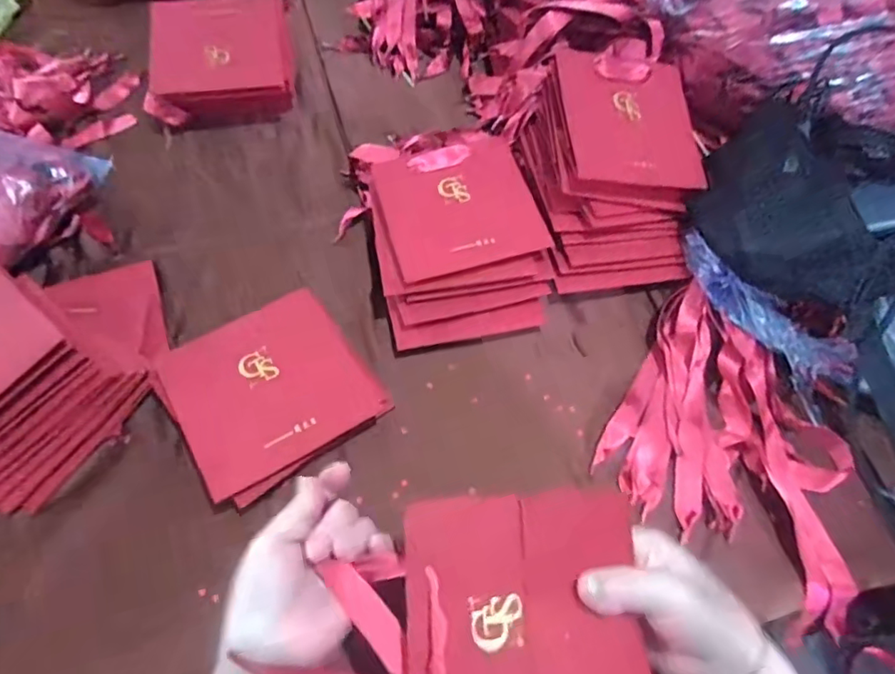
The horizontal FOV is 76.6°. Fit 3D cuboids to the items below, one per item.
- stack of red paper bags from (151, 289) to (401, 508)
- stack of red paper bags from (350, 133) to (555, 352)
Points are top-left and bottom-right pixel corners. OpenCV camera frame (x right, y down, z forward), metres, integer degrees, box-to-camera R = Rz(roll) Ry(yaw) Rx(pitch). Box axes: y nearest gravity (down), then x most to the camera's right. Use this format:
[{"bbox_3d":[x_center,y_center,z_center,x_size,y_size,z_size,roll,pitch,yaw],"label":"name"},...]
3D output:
[{"bbox_3d":[-0.141,0.044,0.469,0.153,0.040,0.139,-32,64,-20],"label":"stack of red paper bags"},{"bbox_3d":[0.001,-0.104,0.552,0.168,0.072,0.214,-9,59,-8],"label":"stack of red paper bags"}]

